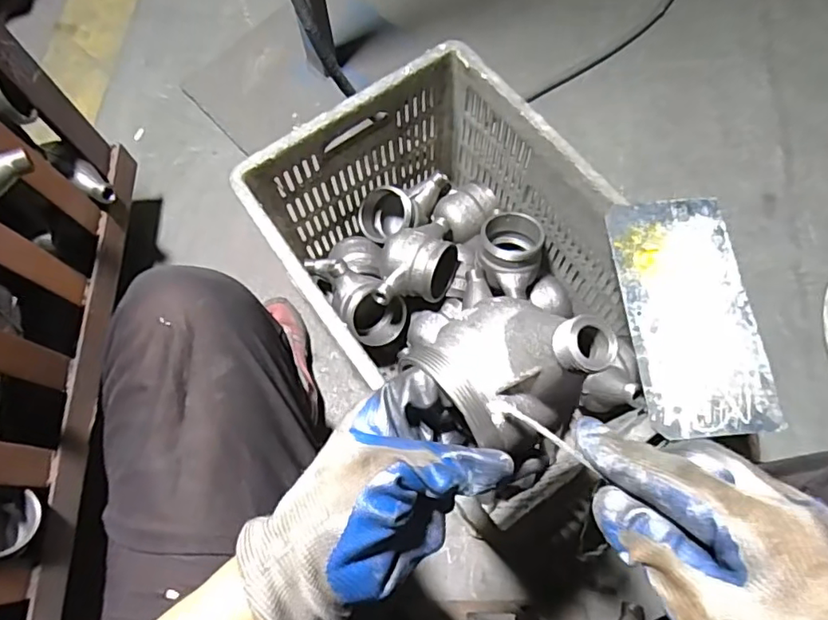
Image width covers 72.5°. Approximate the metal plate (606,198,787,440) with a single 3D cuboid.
[{"bbox_3d":[0.261,0.000,0.536,0.113,0.006,0.231,-5,71,-1],"label":"metal plate"}]

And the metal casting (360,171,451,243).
[{"bbox_3d":[-0.011,-0.133,0.802,0.132,0.083,0.077,-12,71,-3],"label":"metal casting"}]

